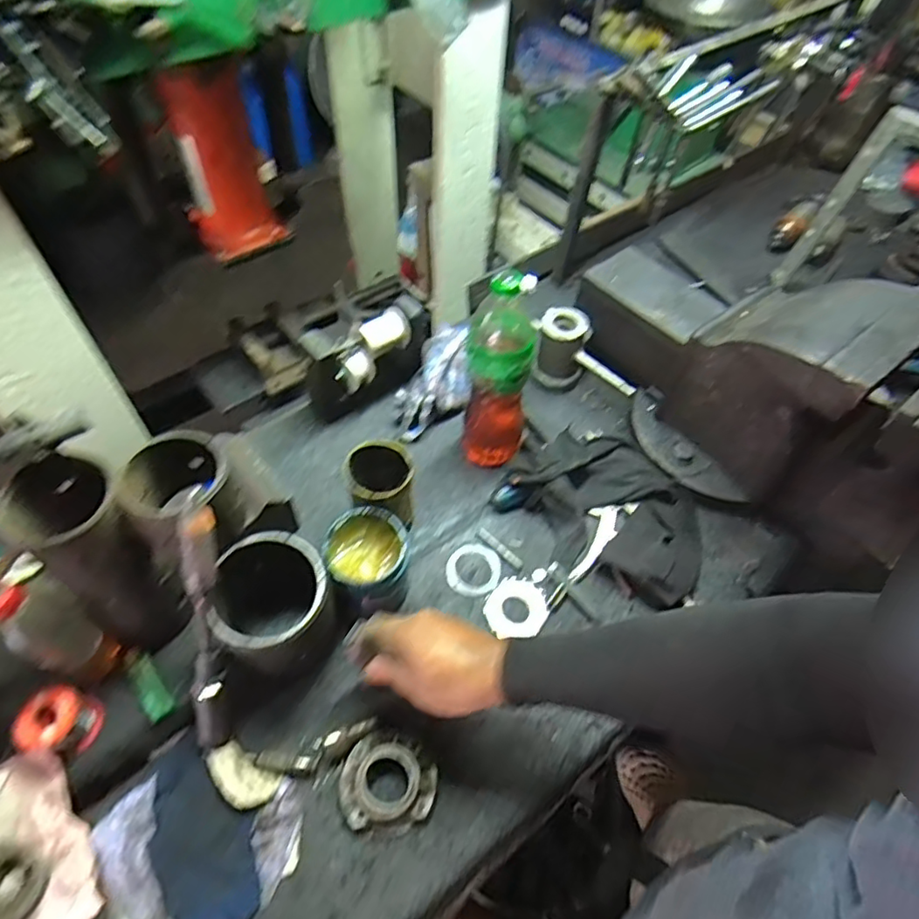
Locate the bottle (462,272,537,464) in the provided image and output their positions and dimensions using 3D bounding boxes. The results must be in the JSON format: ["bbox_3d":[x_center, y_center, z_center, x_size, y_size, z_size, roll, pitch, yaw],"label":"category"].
[{"bbox_3d":[0.048,-0.100,0.701,0.080,0.264,0.067,12,54,5],"label":"bottle"}]

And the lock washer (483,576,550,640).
[{"bbox_3d":[0.067,0.171,0.681,0.065,0.004,0.072,34,59,19],"label":"lock washer"}]

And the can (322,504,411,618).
[{"bbox_3d":[-0.098,0.118,0.646,0.084,0.105,0.092,2,54,-2],"label":"can"}]

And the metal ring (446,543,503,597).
[{"bbox_3d":[0.018,0.133,0.711,0.063,0.009,0.066,2,54,-2],"label":"metal ring"}]

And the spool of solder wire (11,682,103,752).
[{"bbox_3d":[-0.385,0.254,0.570,0.047,0.062,0.055,10,54,3],"label":"spool of solder wire"}]

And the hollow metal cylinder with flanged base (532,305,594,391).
[{"bbox_3d":[0.149,-0.162,0.868,0.079,0.099,0.070,22,56,12],"label":"hollow metal cylinder with flanged base"}]

